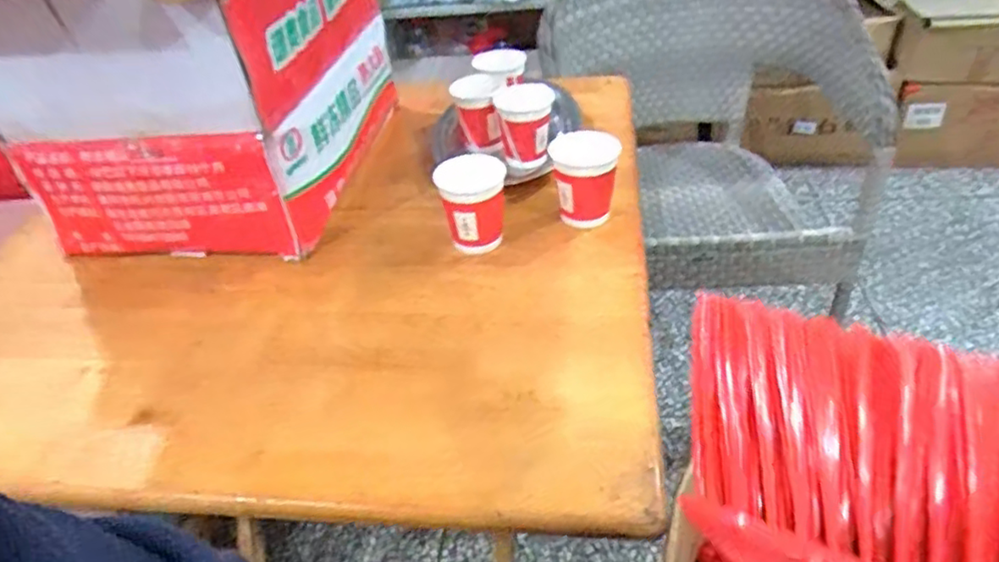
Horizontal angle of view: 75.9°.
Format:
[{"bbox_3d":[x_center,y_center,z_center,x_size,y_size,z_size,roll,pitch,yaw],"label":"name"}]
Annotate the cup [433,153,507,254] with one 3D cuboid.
[{"bbox_3d":[-0.030,-0.083,0.665,0.066,0.089,0.065,-4,38,3],"label":"cup"}]

